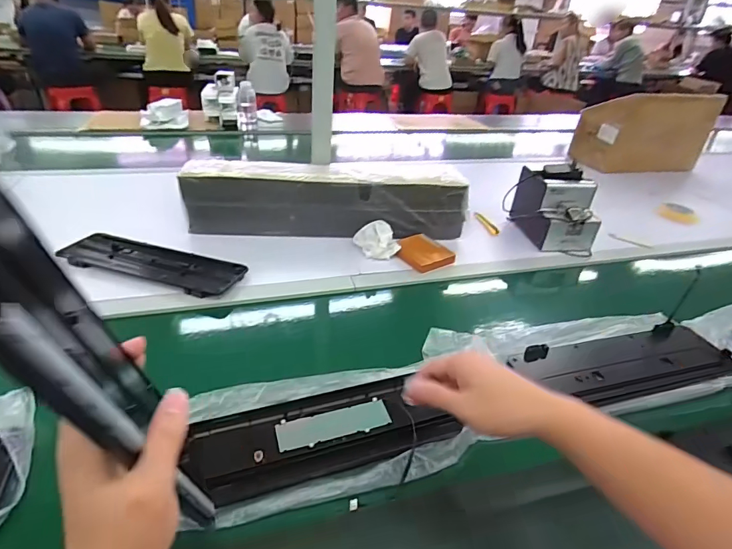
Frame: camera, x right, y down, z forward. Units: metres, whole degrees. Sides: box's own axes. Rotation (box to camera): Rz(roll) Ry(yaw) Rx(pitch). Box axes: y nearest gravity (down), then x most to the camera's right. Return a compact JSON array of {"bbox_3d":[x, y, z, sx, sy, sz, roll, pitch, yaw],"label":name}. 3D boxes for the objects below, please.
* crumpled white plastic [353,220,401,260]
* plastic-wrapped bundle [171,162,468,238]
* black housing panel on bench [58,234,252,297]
[{"bbox_3d":[0.025,-0.082,0.895,0.076,0.072,0.101,-12,36,-24],"label":"crumpled white plastic"},{"bbox_3d":[-0.081,-0.169,0.950,0.615,0.147,0.105,1,32,-5],"label":"plastic-wrapped bundle"},{"bbox_3d":[-0.406,-0.022,0.793,0.346,0.020,0.121,12,33,12],"label":"black housing panel on bench"}]

